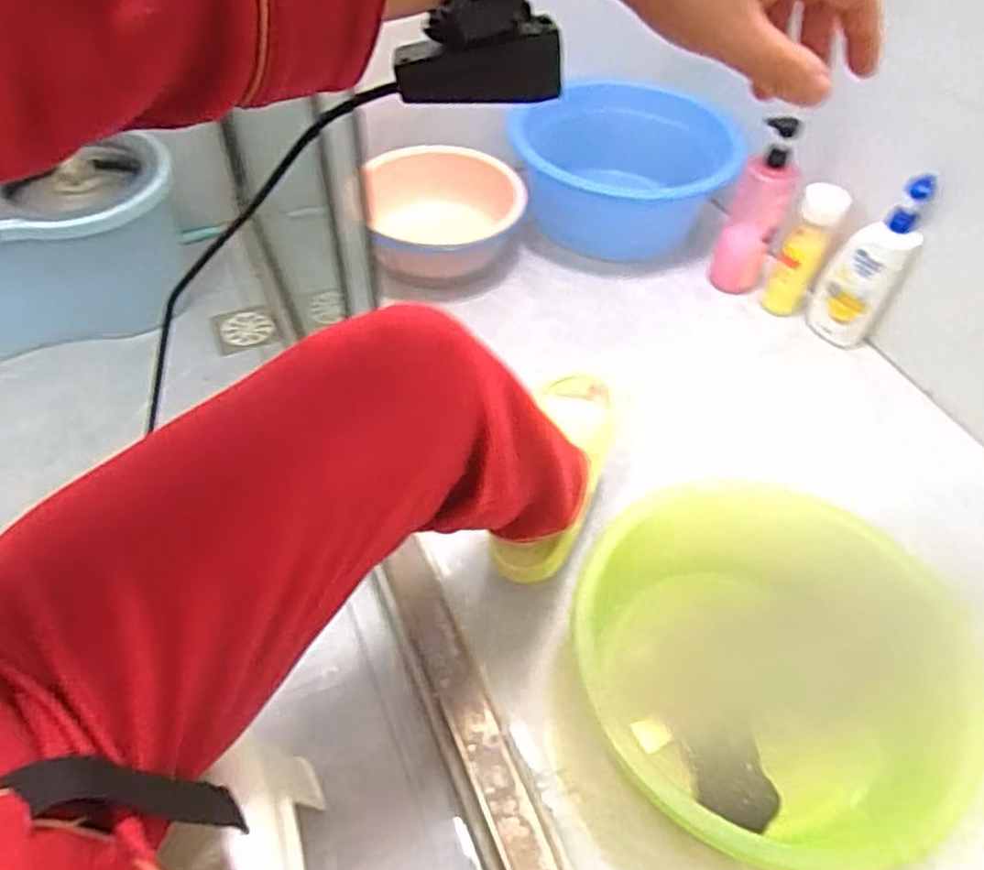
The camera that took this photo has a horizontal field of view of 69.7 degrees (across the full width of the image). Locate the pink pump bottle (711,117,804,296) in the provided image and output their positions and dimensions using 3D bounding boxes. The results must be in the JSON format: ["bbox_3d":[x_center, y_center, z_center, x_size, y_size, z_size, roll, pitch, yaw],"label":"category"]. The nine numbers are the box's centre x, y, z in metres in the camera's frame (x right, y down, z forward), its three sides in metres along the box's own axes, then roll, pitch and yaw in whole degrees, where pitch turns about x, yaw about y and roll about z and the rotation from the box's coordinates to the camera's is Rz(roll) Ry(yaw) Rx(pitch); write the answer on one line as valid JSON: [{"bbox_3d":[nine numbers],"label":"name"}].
[{"bbox_3d":[0.407,-0.342,1.084,0.082,0.291,0.071,12,52,7],"label":"pink pump bottle"}]

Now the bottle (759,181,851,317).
[{"bbox_3d":[0.468,-0.266,1.075,0.070,0.210,0.065,25,54,16],"label":"bottle"}]

